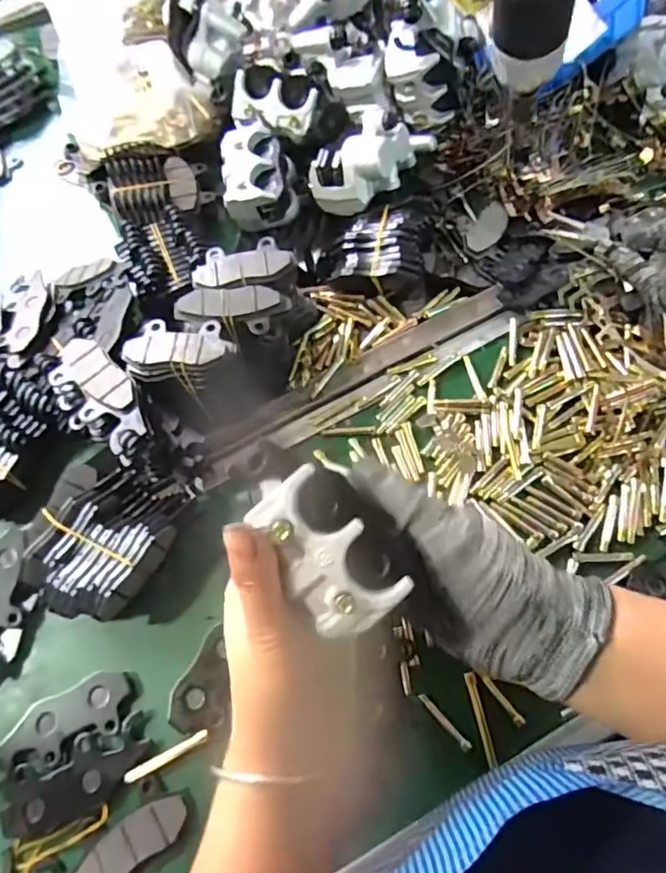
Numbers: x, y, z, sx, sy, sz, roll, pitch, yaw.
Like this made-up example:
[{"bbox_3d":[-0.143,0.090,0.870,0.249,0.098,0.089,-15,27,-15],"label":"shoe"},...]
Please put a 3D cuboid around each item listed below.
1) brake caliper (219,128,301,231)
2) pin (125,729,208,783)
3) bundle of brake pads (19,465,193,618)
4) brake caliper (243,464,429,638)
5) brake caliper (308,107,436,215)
[{"bbox_3d":[-0.064,-0.227,0.484,0.062,0.044,0.077,-9,67,0],"label":"brake caliper"},{"bbox_3d":[-0.105,0.202,0.352,0.055,0.004,0.007,-27,66,-8],"label":"pin"},{"bbox_3d":[-0.157,0.071,0.386,0.092,0.037,0.106,19,70,11],"label":"bundle of brake pads"},{"bbox_3d":[0.000,0.050,0.249,0.044,0.028,0.072,-28,71,-9],"label":"brake caliper"},{"bbox_3d":[0.039,-0.236,0.473,0.117,0.060,0.052,-37,70,-11],"label":"brake caliper"}]

